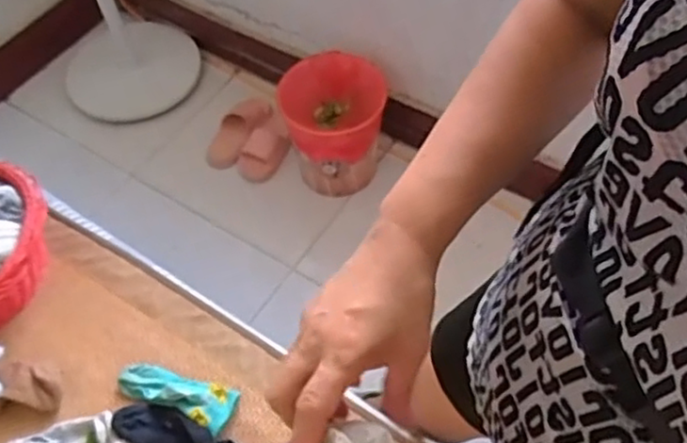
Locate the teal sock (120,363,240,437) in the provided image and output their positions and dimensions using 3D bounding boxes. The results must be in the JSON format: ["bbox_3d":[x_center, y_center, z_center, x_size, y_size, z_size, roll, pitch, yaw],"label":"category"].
[{"bbox_3d":[-0.215,0.217,0.846,0.157,0.022,0.056,13,58,12],"label":"teal sock"}]

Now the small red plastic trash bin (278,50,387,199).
[{"bbox_3d":[-0.017,-0.206,1.550,0.239,0.246,0.244,0,56,3],"label":"small red plastic trash bin"}]

